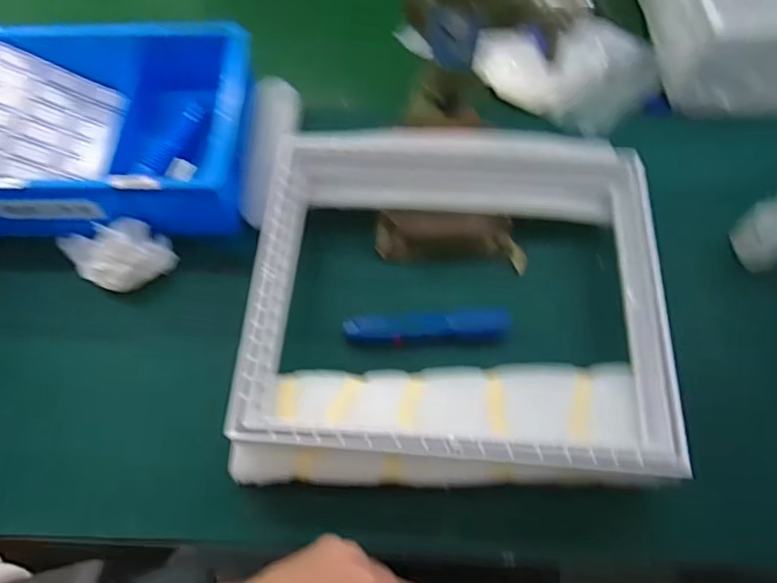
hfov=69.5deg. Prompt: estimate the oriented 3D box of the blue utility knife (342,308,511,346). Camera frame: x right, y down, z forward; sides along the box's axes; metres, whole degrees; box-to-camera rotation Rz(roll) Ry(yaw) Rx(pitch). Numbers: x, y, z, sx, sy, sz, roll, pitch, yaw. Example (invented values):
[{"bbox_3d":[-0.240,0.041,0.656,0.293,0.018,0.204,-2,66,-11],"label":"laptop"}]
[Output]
[{"bbox_3d":[0.034,0.032,0.494,0.144,0.013,0.027,-3,63,0],"label":"blue utility knife"}]

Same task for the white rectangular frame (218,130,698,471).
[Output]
[{"bbox_3d":[0.057,-0.014,0.473,0.328,0.039,0.309,4,64,4],"label":"white rectangular frame"}]

